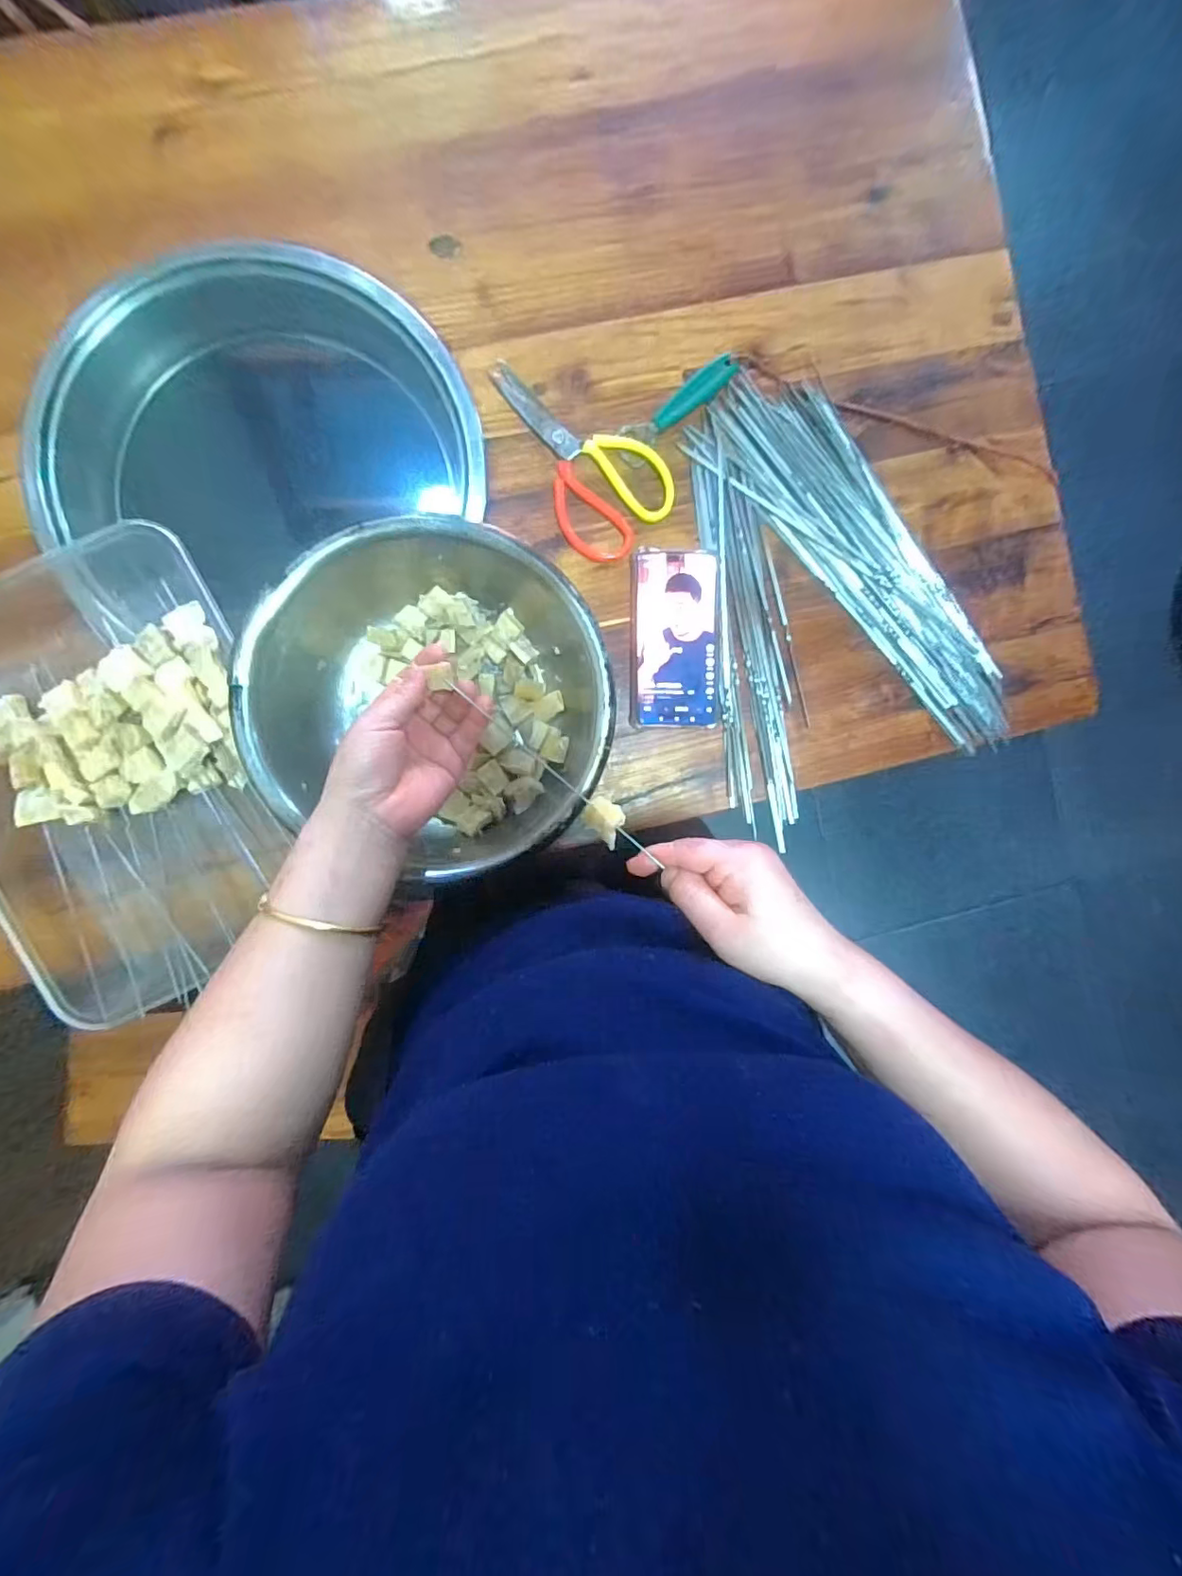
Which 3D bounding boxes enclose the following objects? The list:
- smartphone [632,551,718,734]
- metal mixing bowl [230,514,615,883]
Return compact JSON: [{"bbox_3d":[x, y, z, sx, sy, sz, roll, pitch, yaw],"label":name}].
[{"bbox_3d":[0.080,-0.139,0.519,0.084,0.016,0.163,0,91,-5],"label":"smartphone"},{"bbox_3d":[-0.117,-0.074,0.460,0.265,0.097,0.249,0,91,-5],"label":"metal mixing bowl"}]

